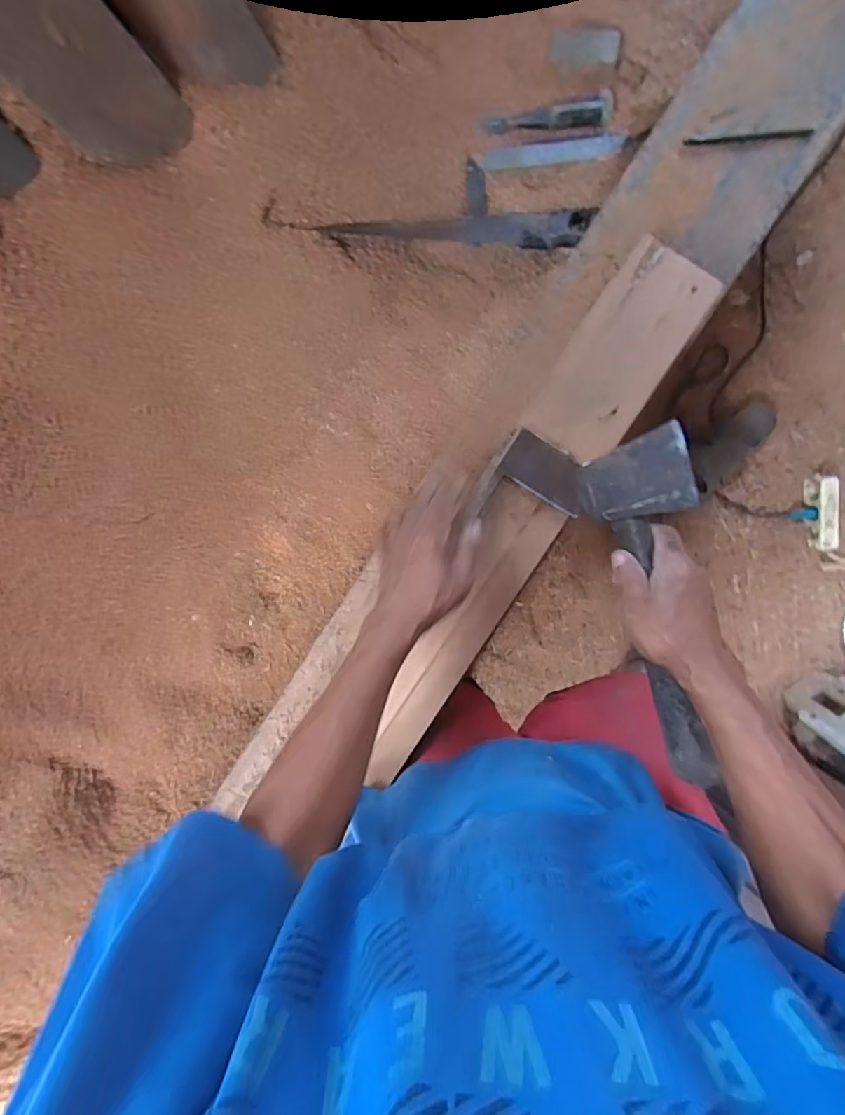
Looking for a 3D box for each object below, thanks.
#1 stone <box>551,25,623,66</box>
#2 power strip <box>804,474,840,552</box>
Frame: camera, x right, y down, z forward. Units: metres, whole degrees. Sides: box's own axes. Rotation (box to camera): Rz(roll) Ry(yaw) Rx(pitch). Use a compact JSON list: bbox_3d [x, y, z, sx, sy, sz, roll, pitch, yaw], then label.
[{"bbox_3d":[0.241,-0.757,0.798,0.098,0.009,0.047,1,94,1],"label":"stone"},{"bbox_3d":[0.848,-0.092,1.145,0.056,0.047,0.161,-6,94,1],"label":"power strip"}]

